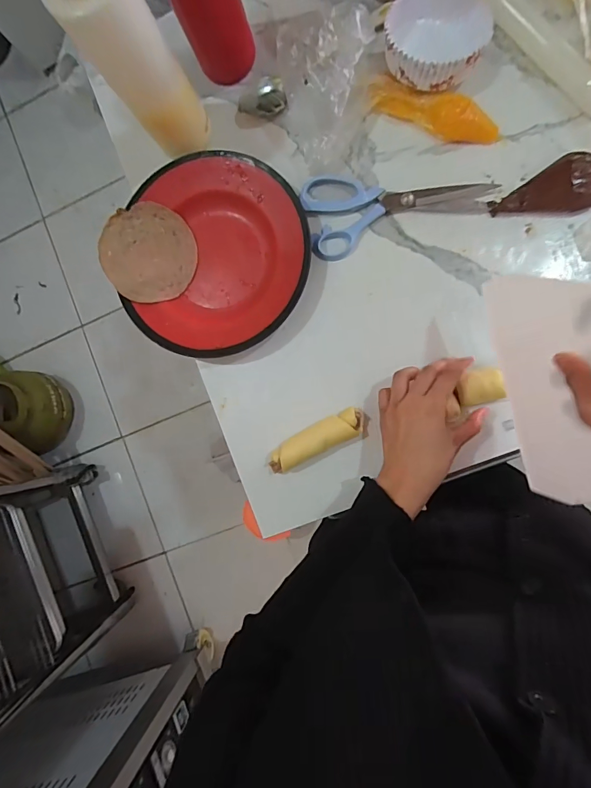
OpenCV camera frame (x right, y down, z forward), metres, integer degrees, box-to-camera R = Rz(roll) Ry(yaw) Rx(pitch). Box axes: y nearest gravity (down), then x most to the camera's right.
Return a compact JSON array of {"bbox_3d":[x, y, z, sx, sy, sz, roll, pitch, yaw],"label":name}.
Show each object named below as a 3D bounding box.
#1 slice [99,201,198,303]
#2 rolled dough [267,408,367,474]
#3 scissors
[{"bbox_3d":[-0.161,-0.155,0.455,0.098,0.006,0.102,-1,92,-14],"label":"slice"},{"bbox_3d":[0.022,0.048,0.435,0.107,0.028,0.031,-27,86,8],"label":"rolled dough"},{"bbox_3d":[0.102,-0.203,0.429,0.184,0.017,0.091,-12,88,9],"label":"scissors"}]

